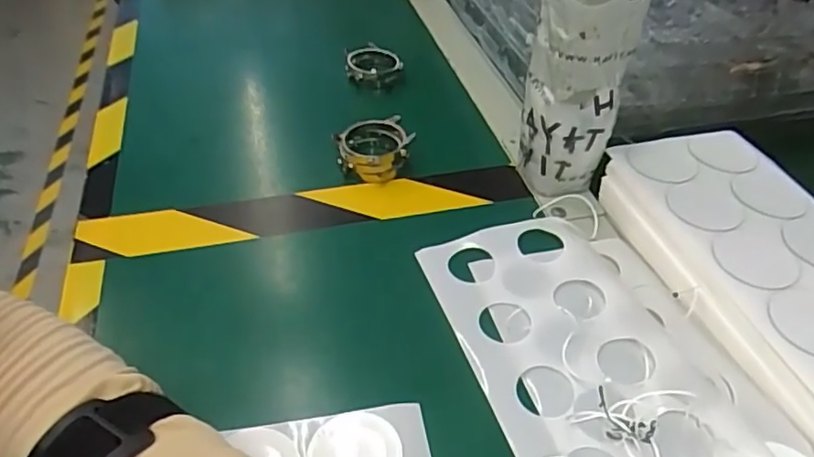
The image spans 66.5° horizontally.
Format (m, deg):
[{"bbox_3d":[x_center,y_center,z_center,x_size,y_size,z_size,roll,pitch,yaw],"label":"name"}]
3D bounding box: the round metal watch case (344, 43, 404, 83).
[{"bbox_3d":[-0.030,-0.143,0.544,0.052,0.016,0.045,25,48,24],"label":"round metal watch case"}]

